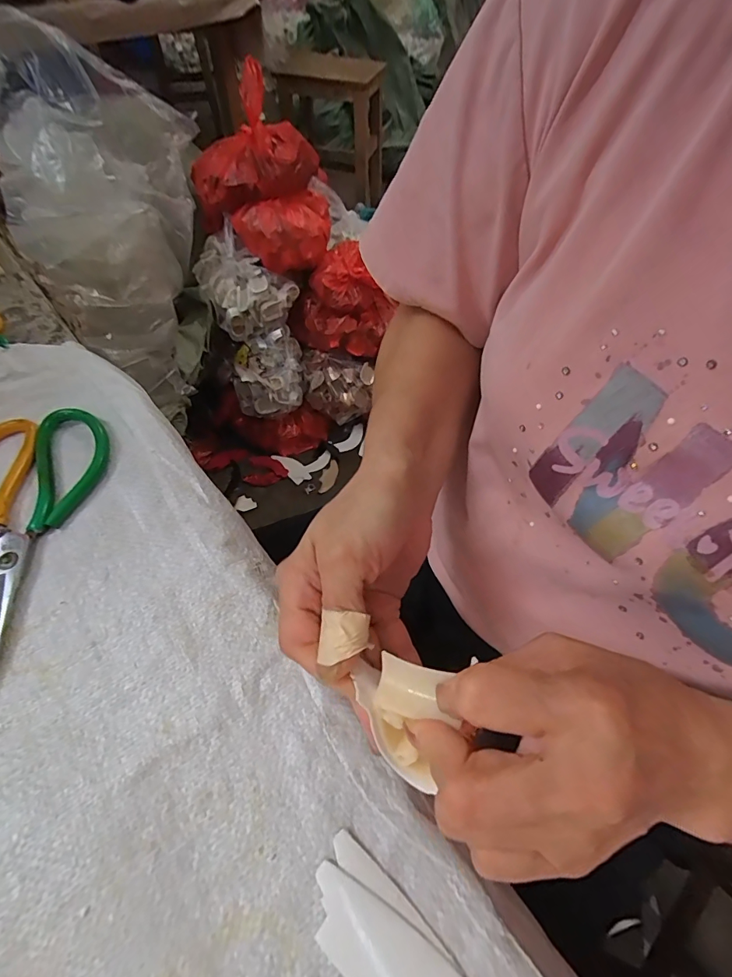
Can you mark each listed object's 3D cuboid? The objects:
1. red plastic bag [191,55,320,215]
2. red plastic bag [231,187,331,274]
[{"bbox_3d":[-0.236,-0.727,0.934,0.248,0.196,0.194,-39,68,-24],"label":"red plastic bag"},{"bbox_3d":[-0.174,-0.579,0.977,0.219,0.104,0.128,-16,60,-13],"label":"red plastic bag"}]

